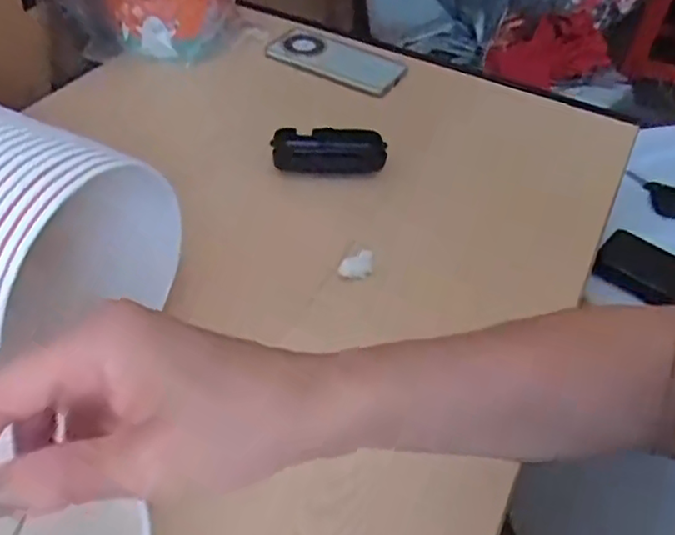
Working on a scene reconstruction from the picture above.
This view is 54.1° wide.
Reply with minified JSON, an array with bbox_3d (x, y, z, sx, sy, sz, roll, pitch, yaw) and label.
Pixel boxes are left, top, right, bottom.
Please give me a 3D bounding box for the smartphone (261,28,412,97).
[{"bbox_3d":[0.000,-0.254,0.805,0.163,0.010,0.079,24,56,14],"label":"smartphone"}]

